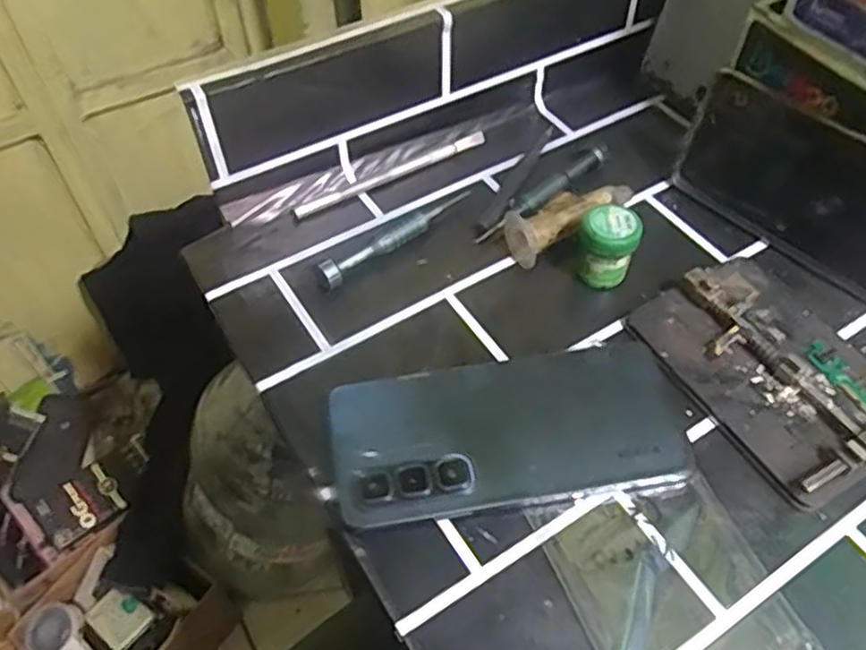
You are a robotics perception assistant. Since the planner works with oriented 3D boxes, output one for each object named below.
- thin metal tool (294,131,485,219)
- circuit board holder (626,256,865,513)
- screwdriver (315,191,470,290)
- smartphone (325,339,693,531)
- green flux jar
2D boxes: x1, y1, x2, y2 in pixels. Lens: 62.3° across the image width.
[{"bbox_3d":[-0.027,-0.099,0.468,0.139,0.009,0.012,-26,57,-19],"label":"thin metal tool"},{"bbox_3d":[0.174,0.019,0.365,0.092,0.020,0.128,-26,57,-18],"label":"circuit board holder"},{"bbox_3d":[-0.022,-0.054,0.424,0.111,0.018,0.016,-33,59,-22],"label":"screwdriver"},{"bbox_3d":[0.035,0.053,0.346,0.166,0.013,0.077,-9,53,-7],"label":"smartphone"},{"bbox_3d":[0.097,-0.043,0.401,0.031,0.040,0.026,9,53,7],"label":"green flux jar"}]

